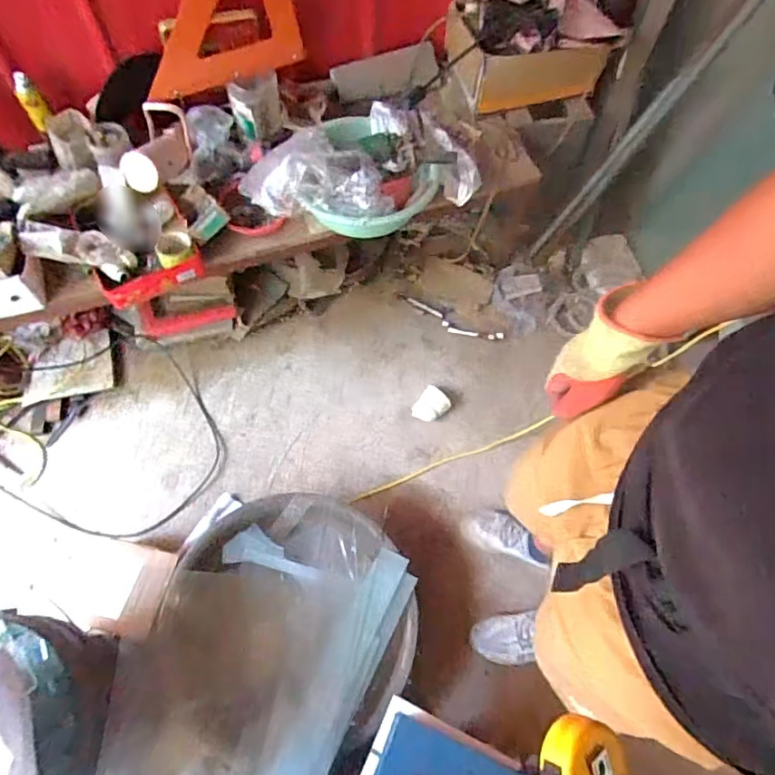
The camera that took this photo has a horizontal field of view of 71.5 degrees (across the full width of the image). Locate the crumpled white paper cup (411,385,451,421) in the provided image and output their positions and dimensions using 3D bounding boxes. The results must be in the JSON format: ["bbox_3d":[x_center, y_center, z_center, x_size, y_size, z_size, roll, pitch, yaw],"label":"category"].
[{"bbox_3d":[0.125,0.054,1.505,0.088,0.056,0.104,33,68,13],"label":"crumpled white paper cup"}]

